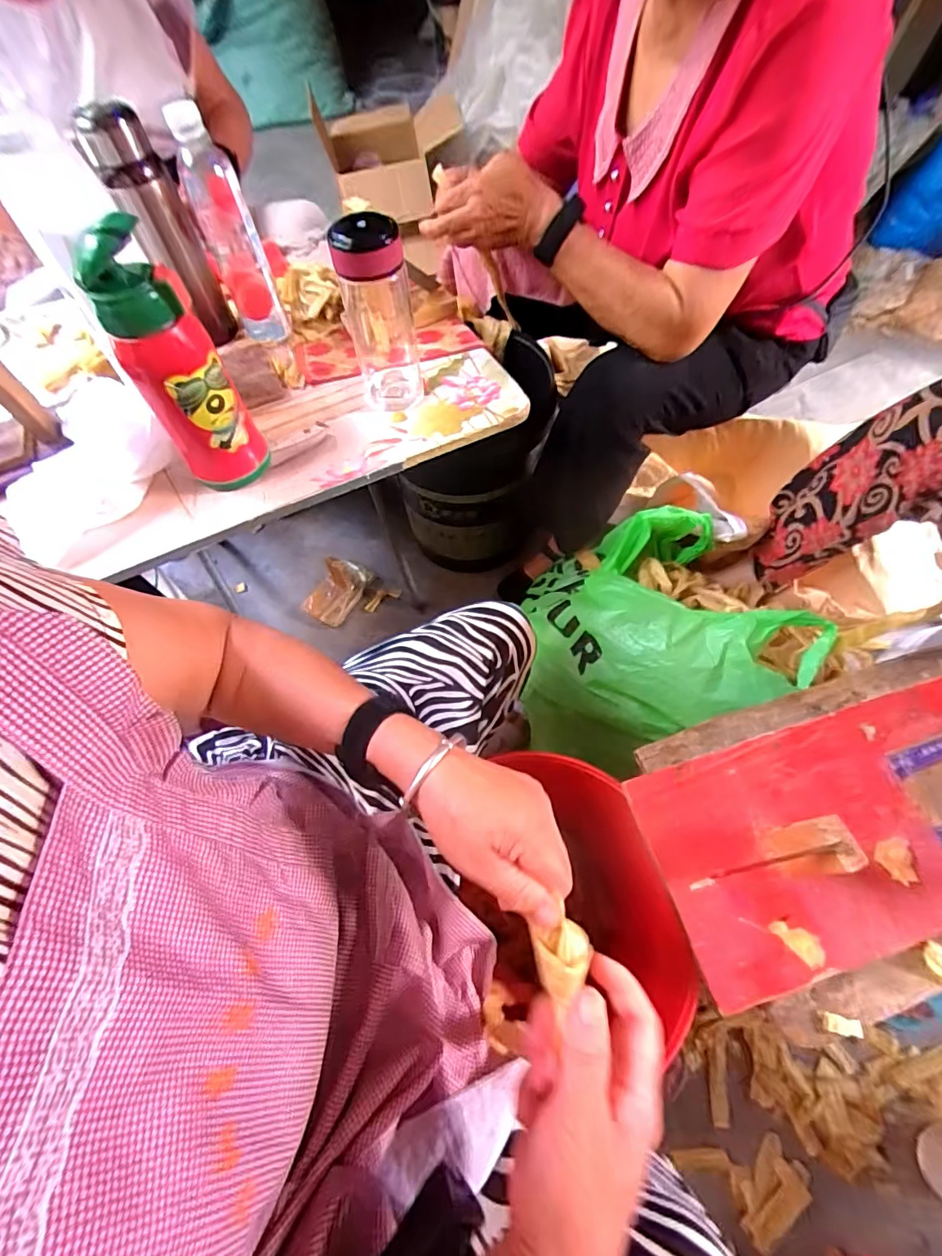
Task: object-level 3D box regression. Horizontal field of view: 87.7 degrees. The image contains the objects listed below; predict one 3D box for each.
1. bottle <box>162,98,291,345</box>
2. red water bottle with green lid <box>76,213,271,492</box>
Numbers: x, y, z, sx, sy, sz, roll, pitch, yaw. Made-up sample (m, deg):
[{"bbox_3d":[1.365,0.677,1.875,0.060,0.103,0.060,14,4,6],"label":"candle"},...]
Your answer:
[{"bbox_3d":[-0.300,-0.488,0.614,0.065,0.217,0.076,-21,65,-8],"label":"bottle"},{"bbox_3d":[-0.274,-0.235,0.466,0.079,0.223,0.077,-33,67,-14],"label":"red water bottle with green lid"}]

